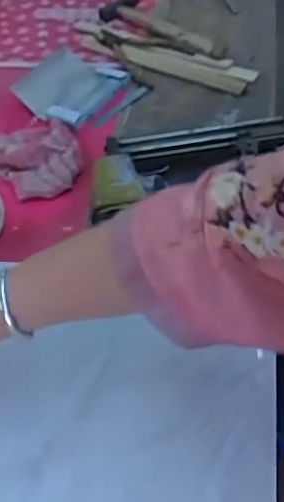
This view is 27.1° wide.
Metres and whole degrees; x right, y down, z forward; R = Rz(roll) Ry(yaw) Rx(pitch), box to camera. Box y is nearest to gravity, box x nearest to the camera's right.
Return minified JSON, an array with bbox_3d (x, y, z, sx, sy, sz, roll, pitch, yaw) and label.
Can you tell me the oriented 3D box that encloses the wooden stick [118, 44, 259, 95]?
[{"bbox_3d":[0.057,-0.263,0.829,0.209,0.009,0.046,23,55,24],"label":"wooden stick"}]

